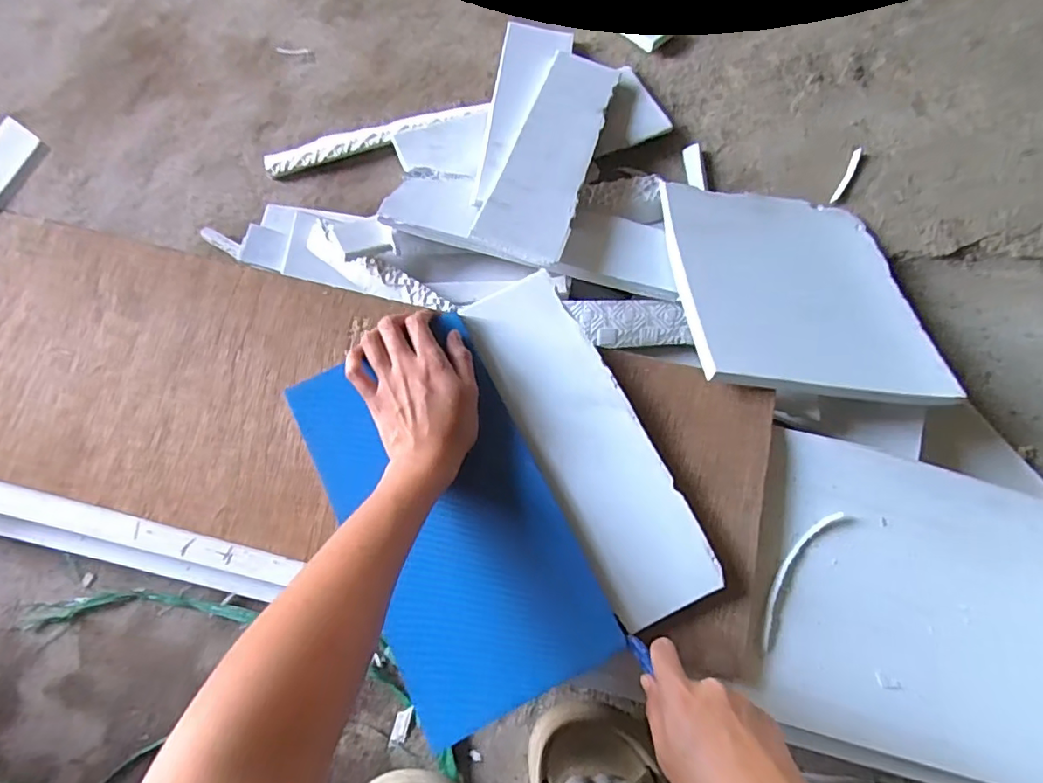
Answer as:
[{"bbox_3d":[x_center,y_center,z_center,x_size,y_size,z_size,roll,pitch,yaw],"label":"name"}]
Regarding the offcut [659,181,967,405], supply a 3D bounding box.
[{"bbox_3d":[0.247,-0.094,0.515,0.216,0.015,0.231,5,56,-9],"label":"offcut"}]

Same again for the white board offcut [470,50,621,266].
[{"bbox_3d":[0.034,-0.240,0.556,0.076,0.005,0.283,18,62,1],"label":"white board offcut"}]

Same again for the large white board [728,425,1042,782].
[{"bbox_3d":[0.323,0.165,0.429,0.283,0.020,0.217,16,75,5],"label":"large white board"}]

